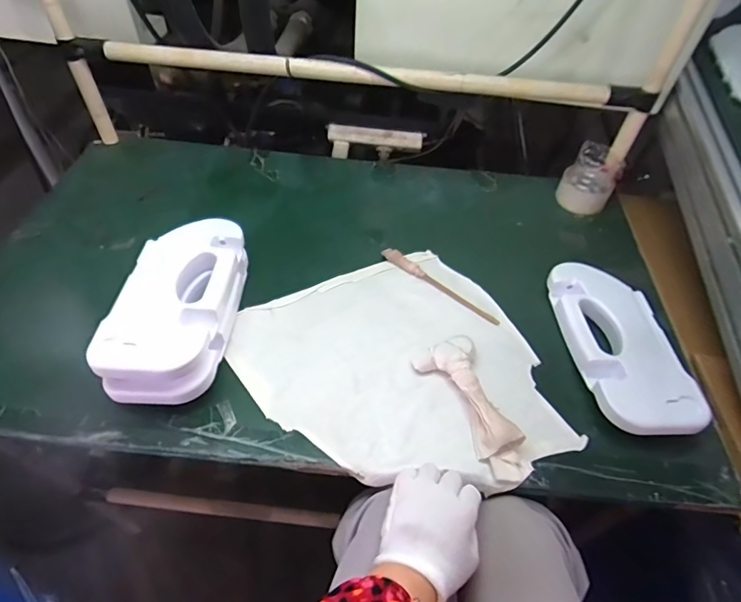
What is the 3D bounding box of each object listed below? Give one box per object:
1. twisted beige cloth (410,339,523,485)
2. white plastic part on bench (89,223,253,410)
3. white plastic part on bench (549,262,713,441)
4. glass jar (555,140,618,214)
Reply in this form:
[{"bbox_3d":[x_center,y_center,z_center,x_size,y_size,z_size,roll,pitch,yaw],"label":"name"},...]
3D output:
[{"bbox_3d":[0.120,0.123,0.536,0.071,0.030,0.180,-13,53,-16],"label":"twisted beige cloth"},{"bbox_3d":[-0.240,0.000,0.576,0.117,0.071,0.264,3,51,-1],"label":"white plastic part on bench"},{"bbox_3d":[0.325,0.057,0.603,0.123,0.047,0.261,-3,51,-6],"label":"white plastic part on bench"},{"bbox_3d":[0.386,-0.215,0.803,0.087,0.097,0.084,3,50,-4],"label":"glass jar"}]

